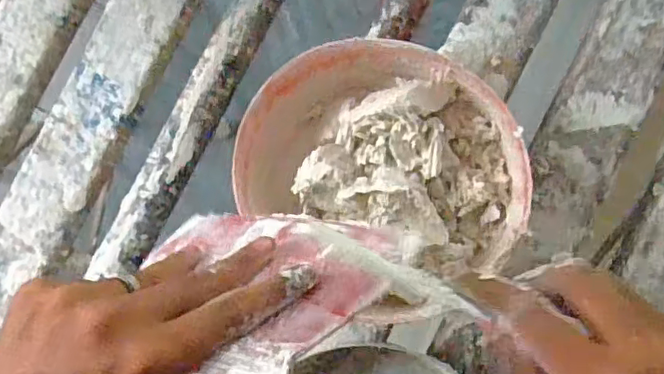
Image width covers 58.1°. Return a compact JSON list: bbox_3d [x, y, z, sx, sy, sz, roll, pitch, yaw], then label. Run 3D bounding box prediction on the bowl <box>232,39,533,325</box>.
[{"bbox_3d":[0.040,-0.007,0.462,0.197,0.066,0.202,0,85,5],"label":"bowl"}]

